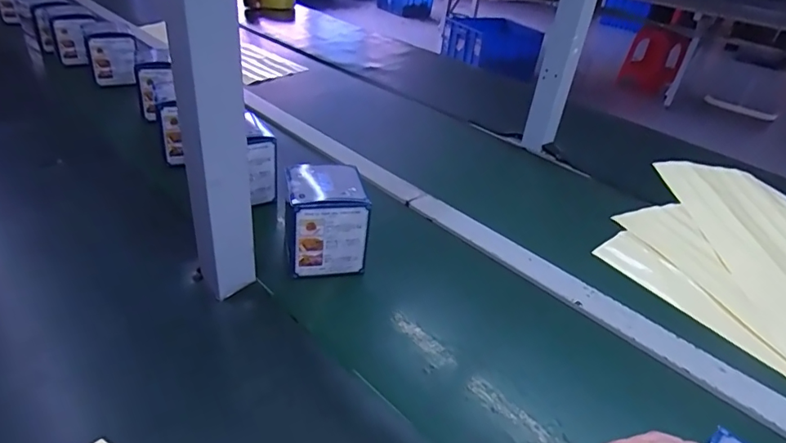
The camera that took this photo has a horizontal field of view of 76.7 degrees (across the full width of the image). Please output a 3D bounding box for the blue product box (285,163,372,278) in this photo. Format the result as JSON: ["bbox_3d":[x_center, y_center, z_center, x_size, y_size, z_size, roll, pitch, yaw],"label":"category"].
[{"bbox_3d":[-0.072,-0.002,0.540,0.080,0.106,0.078,-2,33,-13],"label":"blue product box"}]

